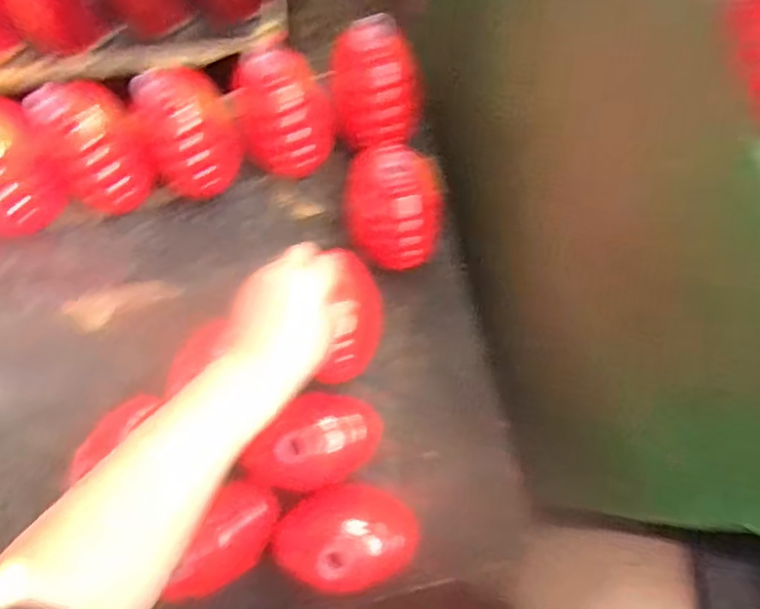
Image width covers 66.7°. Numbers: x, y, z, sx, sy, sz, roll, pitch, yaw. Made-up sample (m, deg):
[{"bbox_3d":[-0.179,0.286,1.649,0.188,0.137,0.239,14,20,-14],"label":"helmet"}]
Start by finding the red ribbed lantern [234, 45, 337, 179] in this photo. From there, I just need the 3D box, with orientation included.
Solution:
[{"bbox_3d":[-0.102,-0.203,0.618,0.102,0.128,0.087,-22,79,-4],"label":"red ribbed lantern"}]

